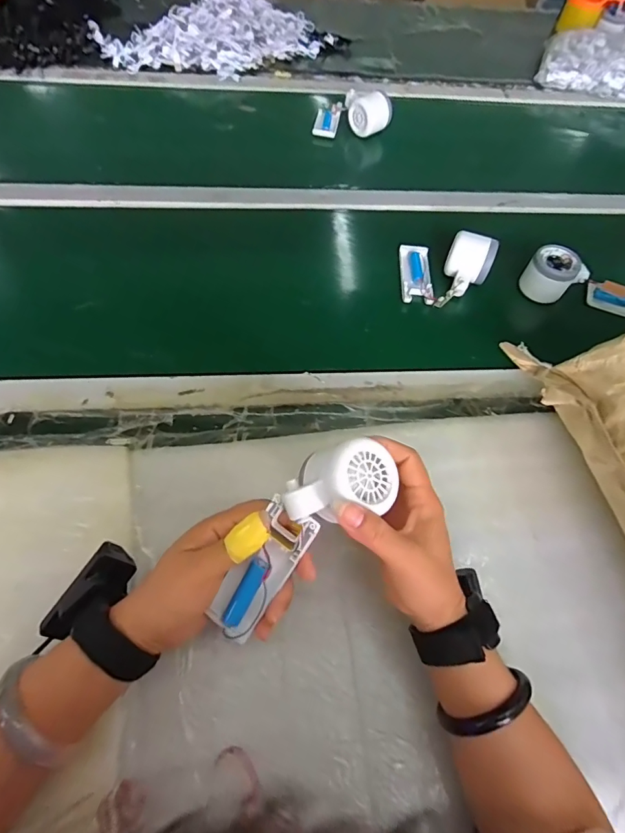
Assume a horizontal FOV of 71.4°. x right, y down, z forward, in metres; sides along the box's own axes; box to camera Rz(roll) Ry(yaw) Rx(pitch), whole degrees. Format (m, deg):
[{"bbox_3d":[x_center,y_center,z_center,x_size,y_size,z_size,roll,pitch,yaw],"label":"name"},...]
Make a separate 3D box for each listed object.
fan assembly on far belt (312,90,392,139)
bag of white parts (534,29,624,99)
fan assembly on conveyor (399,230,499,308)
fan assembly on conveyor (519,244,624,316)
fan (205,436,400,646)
[{"bbox_3d":[0.068,-0.530,0.754,0.130,0.052,0.082,-1,61,-5],"label":"fan assembly on far belt"},{"bbox_3d":[0.602,-0.713,0.883,0.265,0.078,0.124,12,61,3],"label":"bag of white parts"},{"bbox_3d":[0.166,-0.197,0.565,0.117,0.047,0.100,26,63,10],"label":"fan assembly on conveyor"},{"bbox_3d":[0.378,-0.169,0.572,0.191,0.053,0.050,16,61,5],"label":"fan assembly on conveyor"},{"bbox_3d":[-0.010,0.085,0.306,0.062,0.035,0.168,39,90,16],"label":"fan"}]

